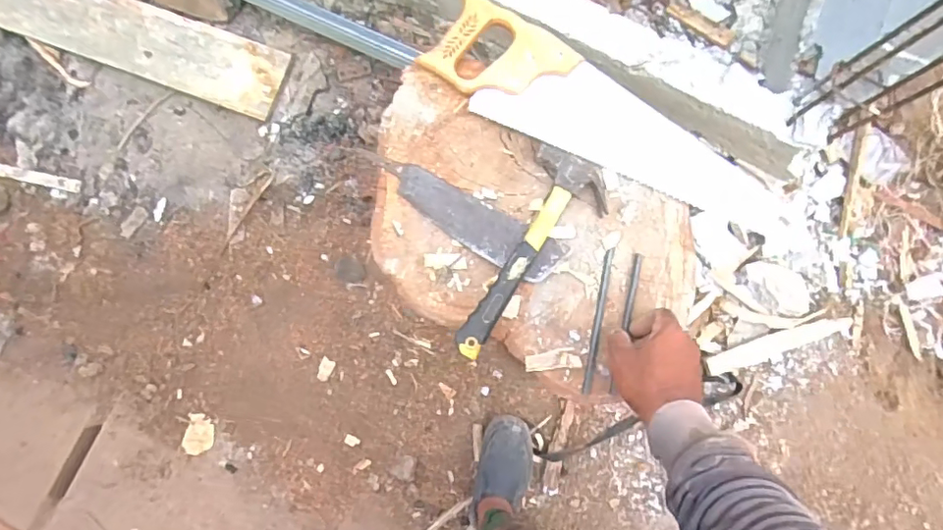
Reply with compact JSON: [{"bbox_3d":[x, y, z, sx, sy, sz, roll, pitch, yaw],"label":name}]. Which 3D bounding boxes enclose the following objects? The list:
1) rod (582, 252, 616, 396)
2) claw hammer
[{"bbox_3d":[0.150,0.067,0.663,0.011,0.010,0.171,10,85,3],"label":"rod"},{"bbox_3d":[0.069,-0.004,0.648,0.094,0.030,0.254,27,86,4],"label":"claw hammer"}]

